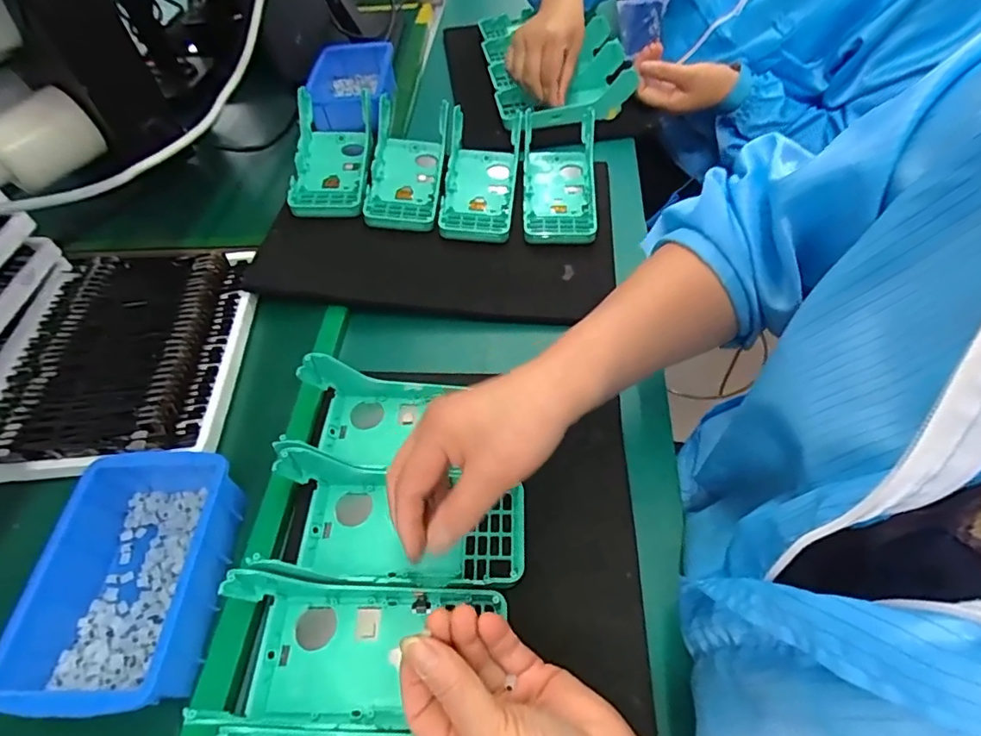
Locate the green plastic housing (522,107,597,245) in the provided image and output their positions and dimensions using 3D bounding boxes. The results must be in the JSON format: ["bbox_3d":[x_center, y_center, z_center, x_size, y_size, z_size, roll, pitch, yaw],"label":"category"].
[{"bbox_3d":[0.075,-0.206,0.572,0.078,0.041,0.173,2,55,-1],"label":"green plastic housing"}]

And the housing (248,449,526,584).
[{"bbox_3d":[-0.061,0.102,0.361,0.168,0.045,0.079,2,55,0],"label":"housing"}]

